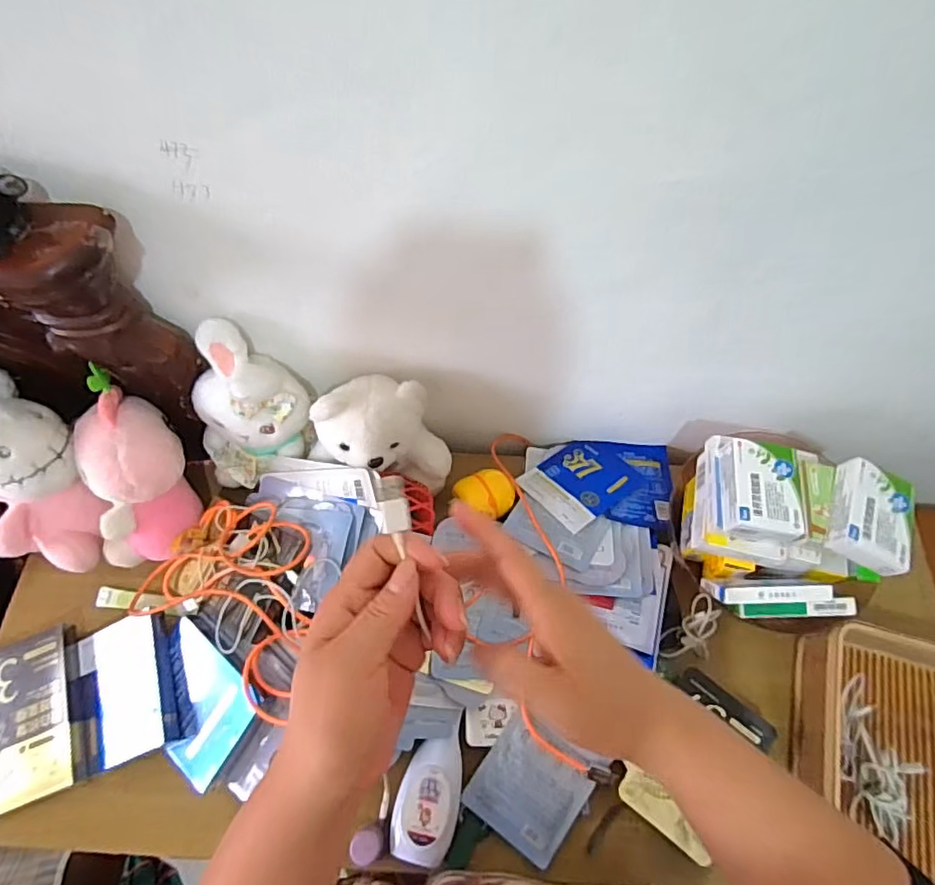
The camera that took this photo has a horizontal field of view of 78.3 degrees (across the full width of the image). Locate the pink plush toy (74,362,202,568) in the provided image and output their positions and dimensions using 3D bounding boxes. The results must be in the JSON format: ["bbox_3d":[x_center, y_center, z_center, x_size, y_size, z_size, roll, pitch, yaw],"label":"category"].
[{"bbox_3d":[-0.391,0.031,0.682,0.092,0.236,0.097,-1,25,0],"label":"pink plush toy"}]

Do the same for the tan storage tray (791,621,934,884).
[{"bbox_3d":[0.485,0.364,0.630,0.214,0.083,0.267,16,64,8],"label":"tan storage tray"}]

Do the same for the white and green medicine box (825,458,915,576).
[{"bbox_3d":[0.428,0.077,0.603,0.074,0.026,0.112,19,65,10],"label":"white and green medicine box"}]

